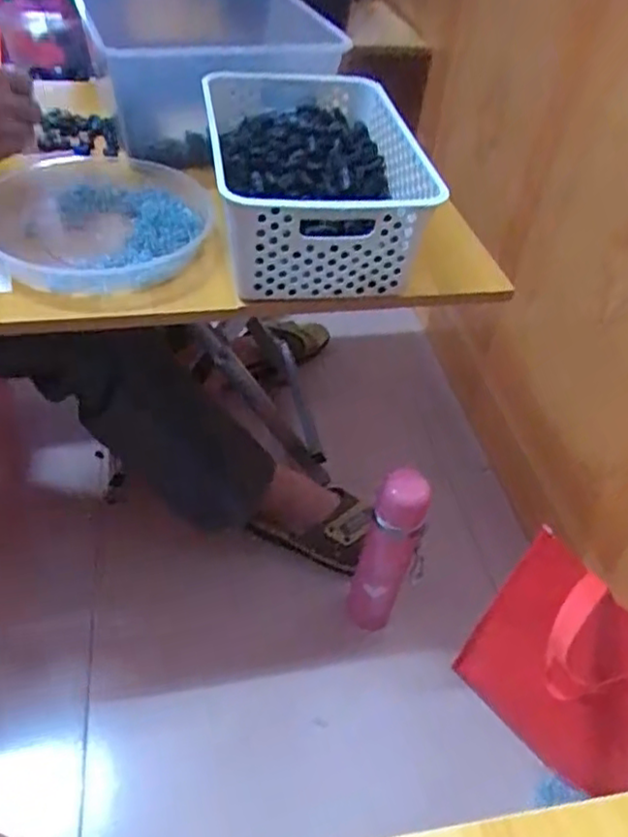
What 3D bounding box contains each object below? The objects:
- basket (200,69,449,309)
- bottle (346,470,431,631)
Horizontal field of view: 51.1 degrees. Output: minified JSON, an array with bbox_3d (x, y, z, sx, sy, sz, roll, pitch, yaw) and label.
[{"bbox_3d":[-0.004,-0.248,0.683,0.191,0.114,0.286,-2,46,-10],"label":"basket"},{"bbox_3d":[0.094,0.188,0.860,0.066,0.288,0.063,18,46,11],"label":"bottle"}]

